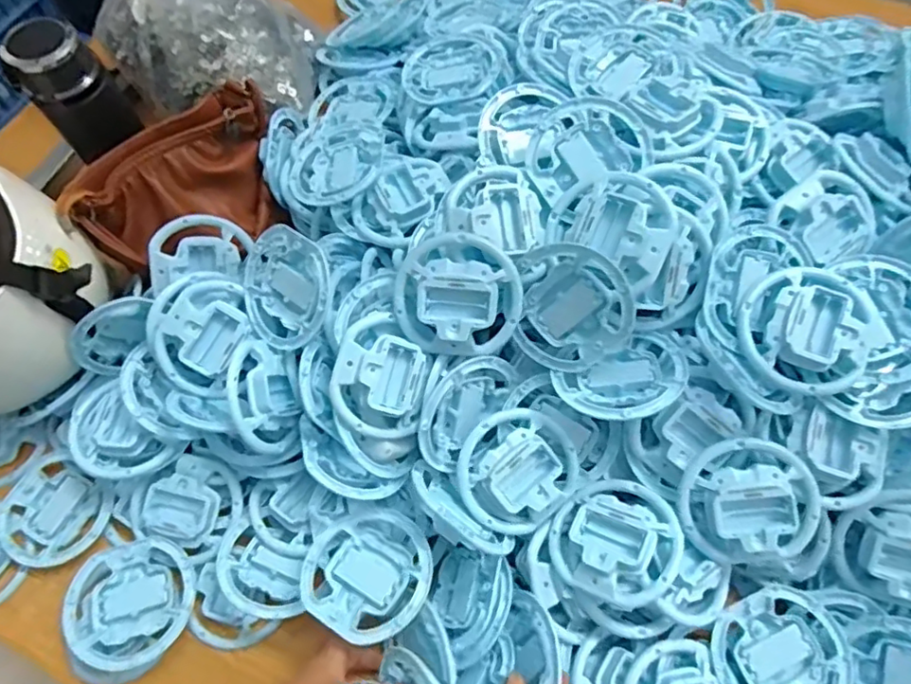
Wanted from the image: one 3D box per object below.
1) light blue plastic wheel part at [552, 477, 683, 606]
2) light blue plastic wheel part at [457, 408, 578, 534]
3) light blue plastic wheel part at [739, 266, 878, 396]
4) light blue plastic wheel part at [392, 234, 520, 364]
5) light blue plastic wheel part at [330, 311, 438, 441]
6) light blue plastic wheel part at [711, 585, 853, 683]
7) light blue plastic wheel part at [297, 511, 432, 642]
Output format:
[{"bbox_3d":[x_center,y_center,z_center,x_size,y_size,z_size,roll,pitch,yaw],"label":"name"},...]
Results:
[{"bbox_3d":[0.129,0.156,0.477,0.098,0.024,0.098,-12,49,14],"label":"light blue plastic wheel part"},{"bbox_3d":[0.051,0.107,0.498,0.097,0.020,0.097,0,88,-9],"label":"light blue plastic wheel part"},{"bbox_3d":[0.282,-0.011,0.470,0.100,0.029,0.100,0,88,7],"label":"light blue plastic wheel part"},{"bbox_3d":[0.001,-0.036,0.478,0.099,0.027,0.098,21,100,7],"label":"light blue plastic wheel part"},{"bbox_3d":[-0.060,0.030,0.492,0.081,0.028,0.095,23,86,-17],"label":"light blue plastic wheel part"},{"bbox_3d":[0.263,0.257,0.475,0.102,0.016,0.102,0,67,0],"label":"light blue plastic wheel part"},{"bbox_3d":[-0.071,0.187,0.483,0.101,0.037,0.098,28,70,11],"label":"light blue plastic wheel part"}]

